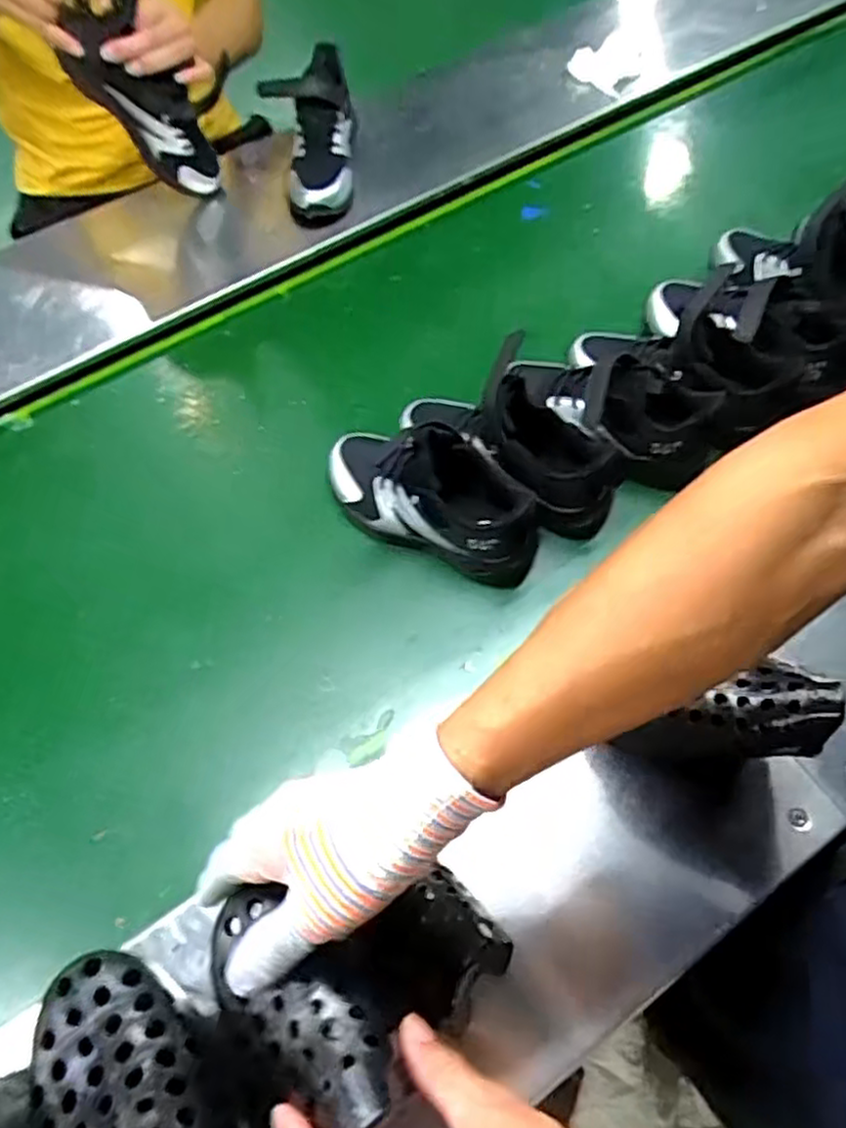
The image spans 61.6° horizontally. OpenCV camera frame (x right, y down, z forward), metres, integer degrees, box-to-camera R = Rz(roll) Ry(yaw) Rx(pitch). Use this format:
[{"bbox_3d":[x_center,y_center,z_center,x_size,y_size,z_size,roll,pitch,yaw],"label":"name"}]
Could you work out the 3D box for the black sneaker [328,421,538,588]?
[{"bbox_3d":[0.010,-0.075,0.655,0.210,0.107,0.097,27,66,16],"label":"black sneaker"}]

